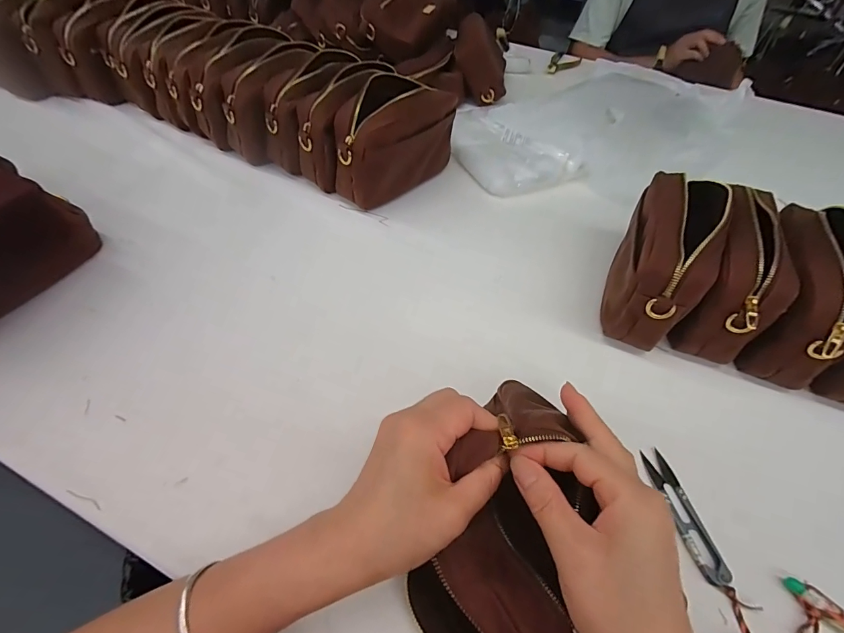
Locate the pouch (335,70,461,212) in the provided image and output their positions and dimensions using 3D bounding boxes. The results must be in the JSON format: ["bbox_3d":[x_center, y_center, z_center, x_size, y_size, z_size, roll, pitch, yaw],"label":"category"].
[{"bbox_3d":[-0.037,-0.245,0.549,0.073,0.133,0.182,35,56,22],"label":"pouch"}]

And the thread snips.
[{"bbox_3d":[0.212,0.158,0.324,0.024,0.009,0.100,-4,51,-8],"label":"thread snips"}]

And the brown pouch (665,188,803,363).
[{"bbox_3d":[0.319,-0.044,0.412,0.065,0.116,0.158,22,53,14],"label":"brown pouch"}]

